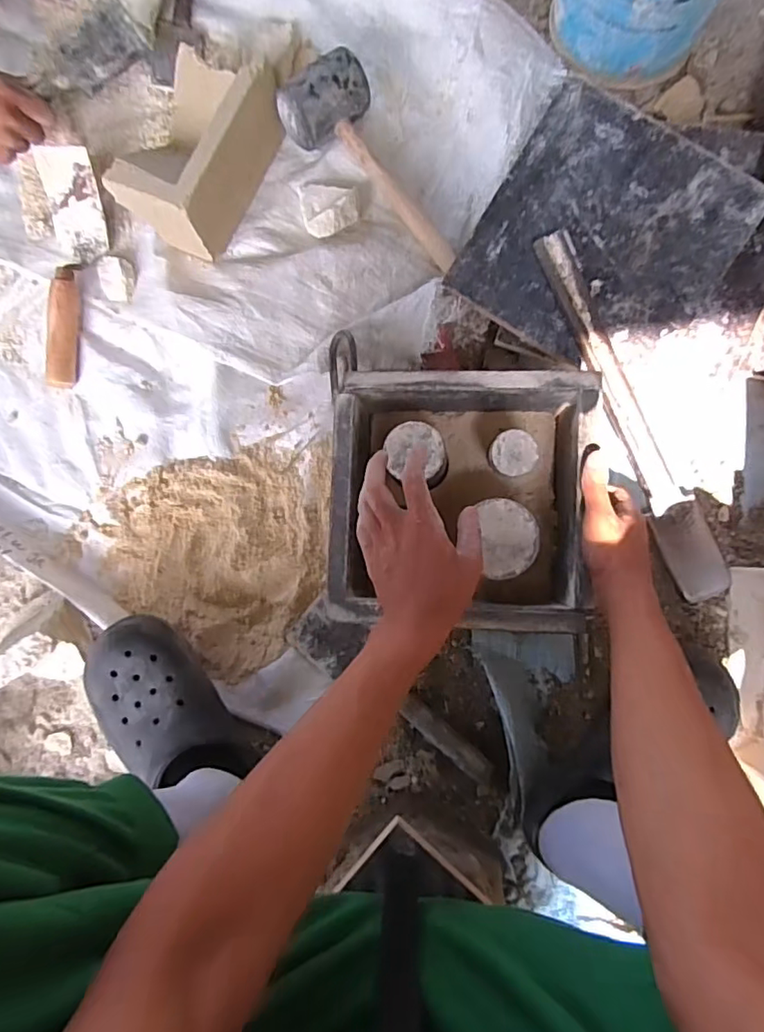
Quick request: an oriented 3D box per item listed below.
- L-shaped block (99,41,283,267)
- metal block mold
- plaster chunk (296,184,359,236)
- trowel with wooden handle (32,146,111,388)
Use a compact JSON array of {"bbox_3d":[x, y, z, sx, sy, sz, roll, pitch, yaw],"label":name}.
[{"bbox_3d":[-0.211,-0.418,0.622,0.115,0.088,0.199,25,91,4],"label":"L-shaped block"},{"bbox_3d":[0.068,-0.035,0.555,0.245,0.099,0.271,3,89,4],"label":"metal block mold"},{"bbox_3d":[-0.063,-0.364,0.652,0.067,0.029,0.063,0,89,4],"label":"plaster chunk"},{"bbox_3d":[-0.367,-0.288,0.649,0.067,0.053,0.261,2,89,4],"label":"trowel with wooden handle"}]

